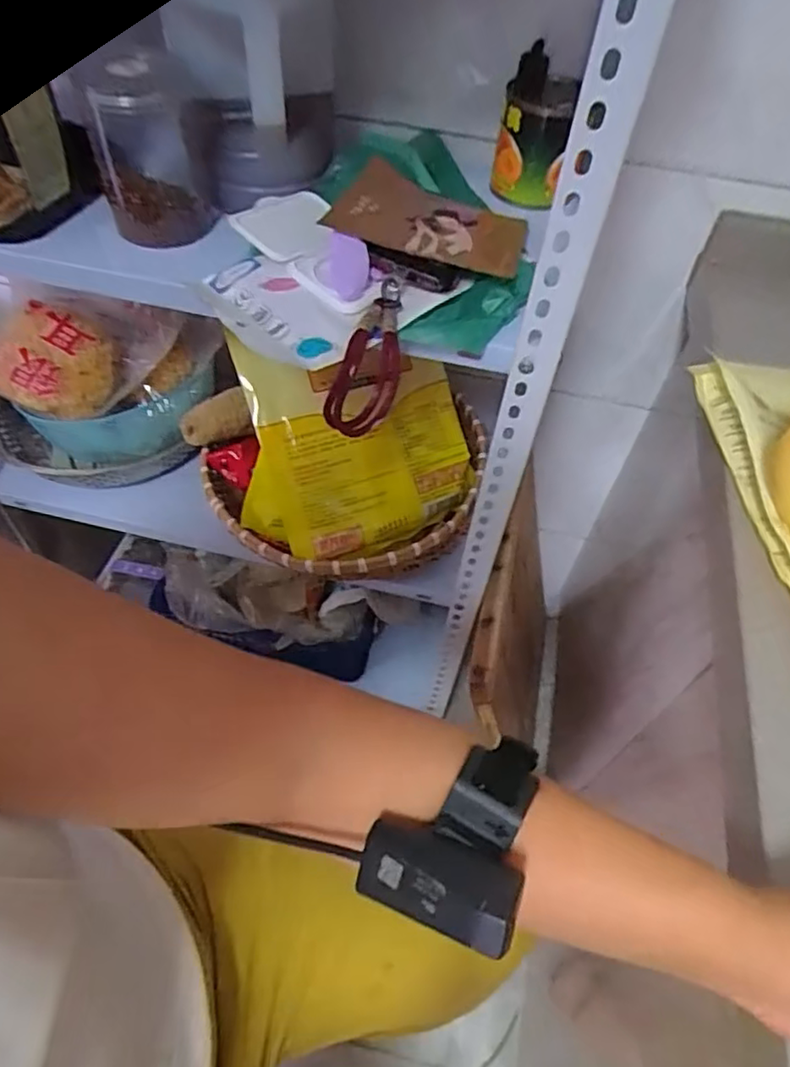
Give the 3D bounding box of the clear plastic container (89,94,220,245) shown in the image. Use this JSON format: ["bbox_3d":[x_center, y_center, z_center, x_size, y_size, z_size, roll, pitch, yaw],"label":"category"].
[{"bbox_3d":[-0.200,-0.309,0.531,0.081,0.112,0.082,-12,55,-12],"label":"clear plastic container"}]

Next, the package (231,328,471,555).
[{"bbox_3d":[-0.042,-0.095,0.745,0.255,0.084,0.229,-10,93,-21],"label":"package"}]

